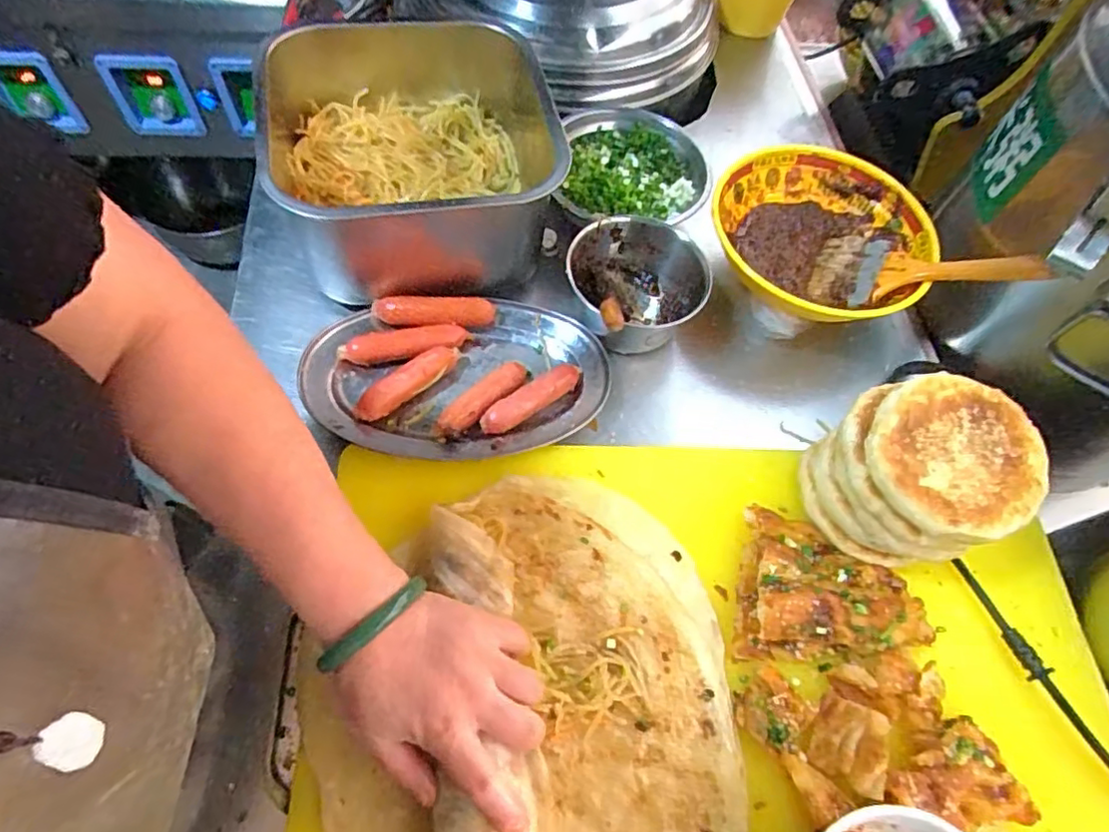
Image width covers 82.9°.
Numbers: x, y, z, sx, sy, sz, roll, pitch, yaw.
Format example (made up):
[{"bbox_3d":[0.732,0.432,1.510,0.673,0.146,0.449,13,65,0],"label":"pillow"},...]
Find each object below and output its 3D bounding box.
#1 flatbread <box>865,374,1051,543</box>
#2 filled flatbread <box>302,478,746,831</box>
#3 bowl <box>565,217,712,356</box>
[{"bbox_3d":[0.260,0.023,0.402,0.111,0.012,0.103,2,62,-4],"label":"flatbread"},{"bbox_3d":[-0.018,0.176,0.394,0.267,0.051,0.286,1,64,-2],"label":"filled flatbread"},{"bbox_3d":[0.072,-0.114,0.562,0.108,0.074,0.105,2,62,-4],"label":"bowl"}]

